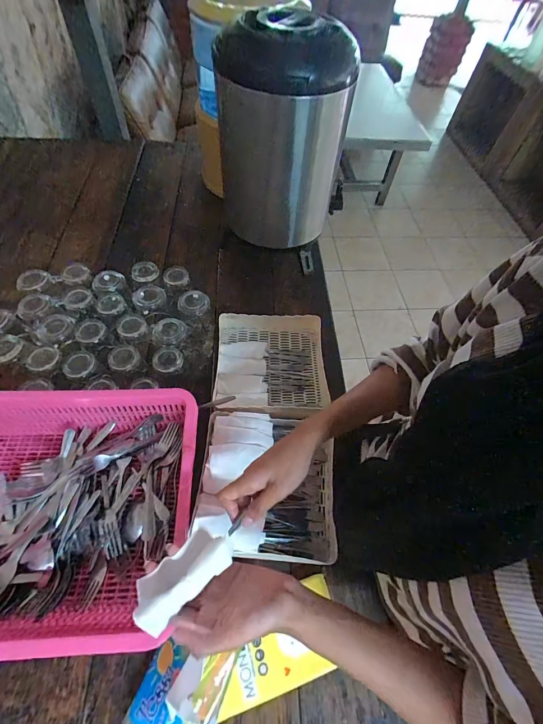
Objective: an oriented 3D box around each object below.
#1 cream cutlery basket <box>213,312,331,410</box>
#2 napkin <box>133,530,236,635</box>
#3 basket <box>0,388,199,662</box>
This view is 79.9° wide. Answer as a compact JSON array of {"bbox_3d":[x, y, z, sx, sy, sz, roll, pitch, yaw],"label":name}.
[{"bbox_3d":[0.002,0.004,0.649,0.220,0.055,0.212,1,58,-4],"label":"cream cutlery basket"},{"bbox_3d":[-0.084,0.199,0.305,0.042,0.013,0.093,41,46,19],"label":"napkin"},{"bbox_3d":[-0.312,0.209,0.466,0.397,0.134,0.305,-1,58,-5],"label":"basket"}]

